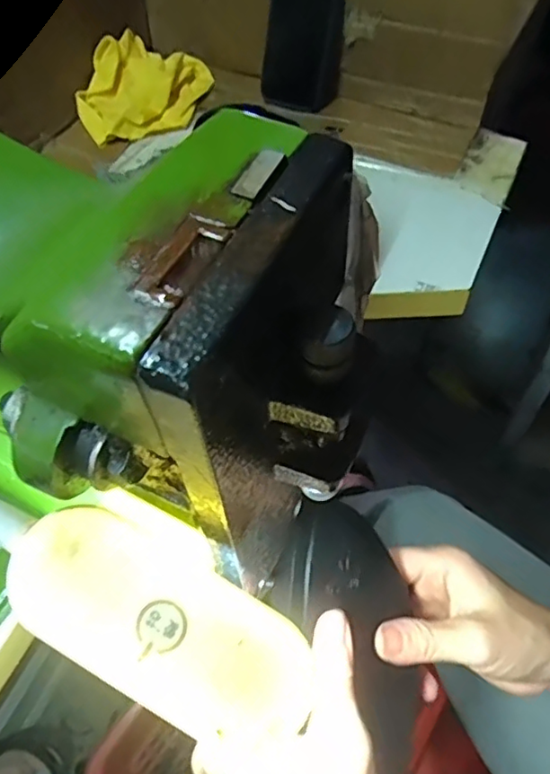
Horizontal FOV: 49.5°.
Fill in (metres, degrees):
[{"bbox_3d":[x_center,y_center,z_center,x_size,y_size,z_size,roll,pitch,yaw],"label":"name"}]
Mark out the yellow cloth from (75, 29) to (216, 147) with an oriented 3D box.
[{"bbox_3d":[-0.163,-0.380,0.750,0.171,0.057,0.137,-10,56,-5],"label":"yellow cloth"}]

